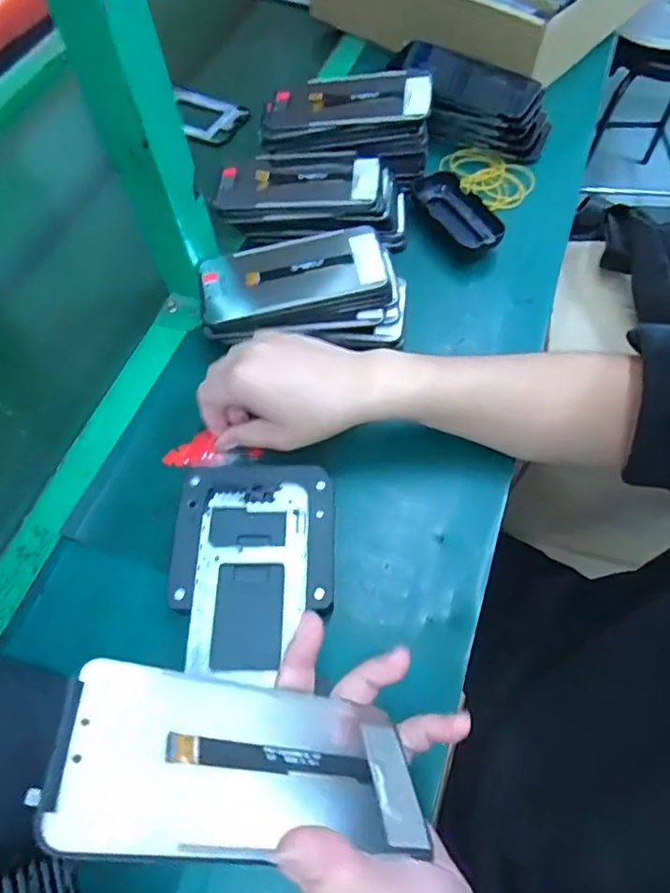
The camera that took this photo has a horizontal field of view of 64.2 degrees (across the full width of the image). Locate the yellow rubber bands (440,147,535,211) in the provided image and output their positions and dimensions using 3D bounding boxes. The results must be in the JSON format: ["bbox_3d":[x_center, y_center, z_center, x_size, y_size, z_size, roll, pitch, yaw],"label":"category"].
[{"bbox_3d":[0.164,-0.298,0.580,0.068,0.015,0.109,-35,67,-16],"label":"yellow rubber bands"}]

